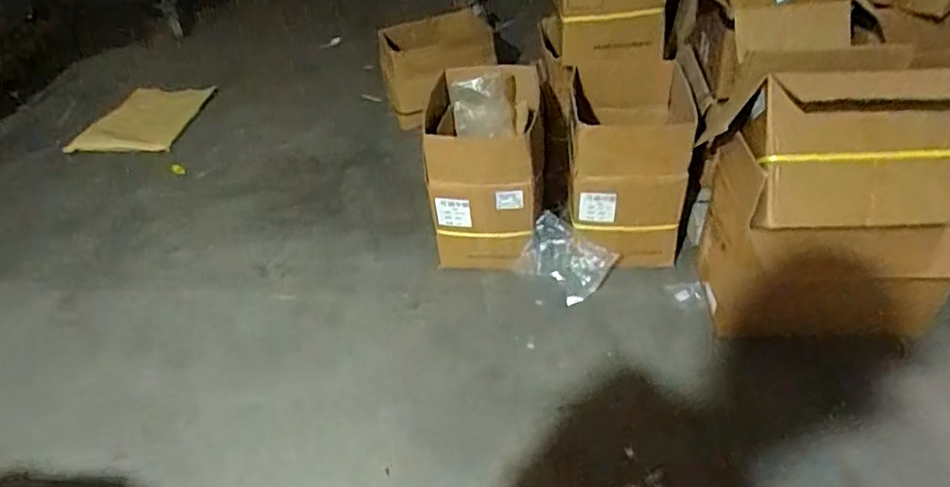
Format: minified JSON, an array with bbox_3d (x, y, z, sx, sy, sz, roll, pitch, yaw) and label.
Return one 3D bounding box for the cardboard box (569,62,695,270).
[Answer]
[{"bbox_3d":[0.467,-0.259,1.899,0.331,0.446,0.461,5,42,13],"label":"cardboard box"}]

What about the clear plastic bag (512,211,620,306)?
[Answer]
[{"bbox_3d":[0.268,0.047,1.831,0.236,0.165,0.188,29,52,33],"label":"clear plastic bag"}]

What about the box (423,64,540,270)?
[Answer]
[{"bbox_3d":[0.031,-0.235,1.916,0.330,0.476,0.403,0,41,6],"label":"box"}]

